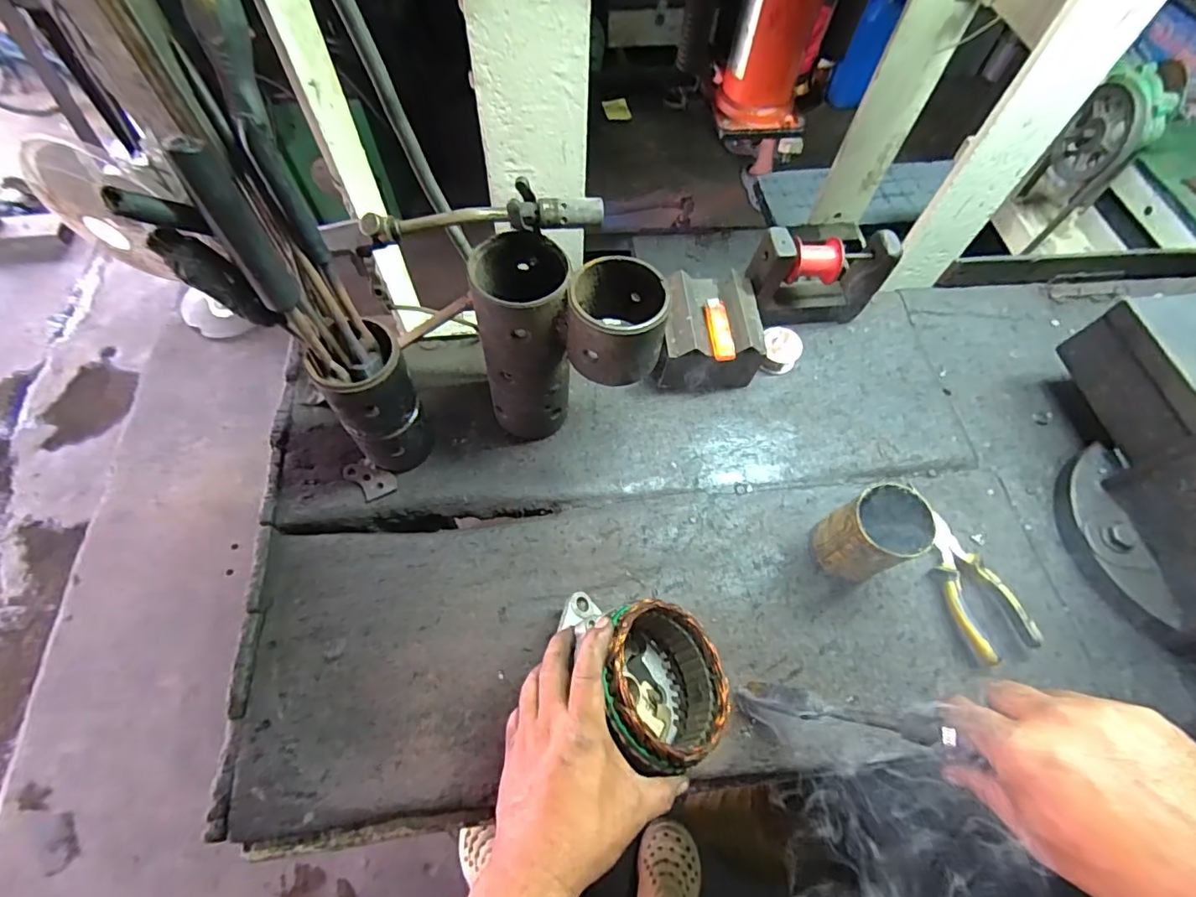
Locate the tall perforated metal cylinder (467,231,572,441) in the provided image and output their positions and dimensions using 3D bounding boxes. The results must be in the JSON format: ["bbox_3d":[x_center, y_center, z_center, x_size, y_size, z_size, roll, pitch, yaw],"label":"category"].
[{"bbox_3d":[-0.073,-0.103,0.566,0.092,0.233,0.101,1,62,-3],"label":"tall perforated metal cylinder"}]

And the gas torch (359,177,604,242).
[{"bbox_3d":[-0.099,-0.201,0.463,0.206,0.046,0.033,-3,62,-5],"label":"gas torch"}]

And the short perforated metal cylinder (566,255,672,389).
[{"bbox_3d":[0.017,-0.113,0.480,0.088,0.073,0.098,13,62,4],"label":"short perforated metal cylinder"}]

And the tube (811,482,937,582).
[{"bbox_3d":[0.275,0.091,0.547,0.074,0.123,0.071,1,62,-2],"label":"tube"}]

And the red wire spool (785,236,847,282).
[{"bbox_3d":[0.260,-0.227,0.645,0.064,0.044,0.048,-2,62,-4],"label":"red wire spool"}]

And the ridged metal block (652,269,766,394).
[{"bbox_3d":[0.137,-0.143,0.667,0.123,0.096,0.119,3,62,-2],"label":"ridged metal block"}]

